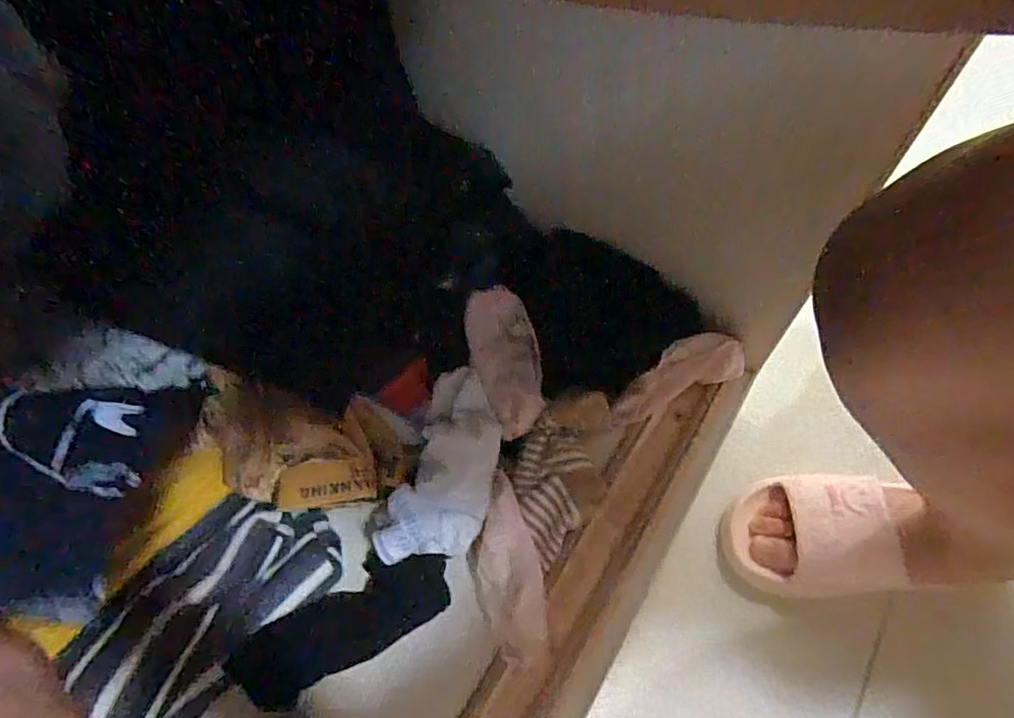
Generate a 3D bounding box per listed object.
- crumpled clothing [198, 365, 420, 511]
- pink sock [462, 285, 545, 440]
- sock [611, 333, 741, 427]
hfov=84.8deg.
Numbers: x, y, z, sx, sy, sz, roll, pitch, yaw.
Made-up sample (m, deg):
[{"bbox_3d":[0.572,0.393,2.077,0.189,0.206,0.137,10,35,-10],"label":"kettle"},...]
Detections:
[{"bbox_3d":[-0.159,0.064,0.427,0.165,0.045,0.090,3,60,6],"label":"crumpled clothing"},{"bbox_3d":[0.000,-0.002,0.487,0.063,0.017,0.136,-7,63,-21],"label":"pink sock"},{"bbox_3d":[0.145,0.018,0.486,0.125,0.035,0.039,-30,61,2],"label":"sock"}]

